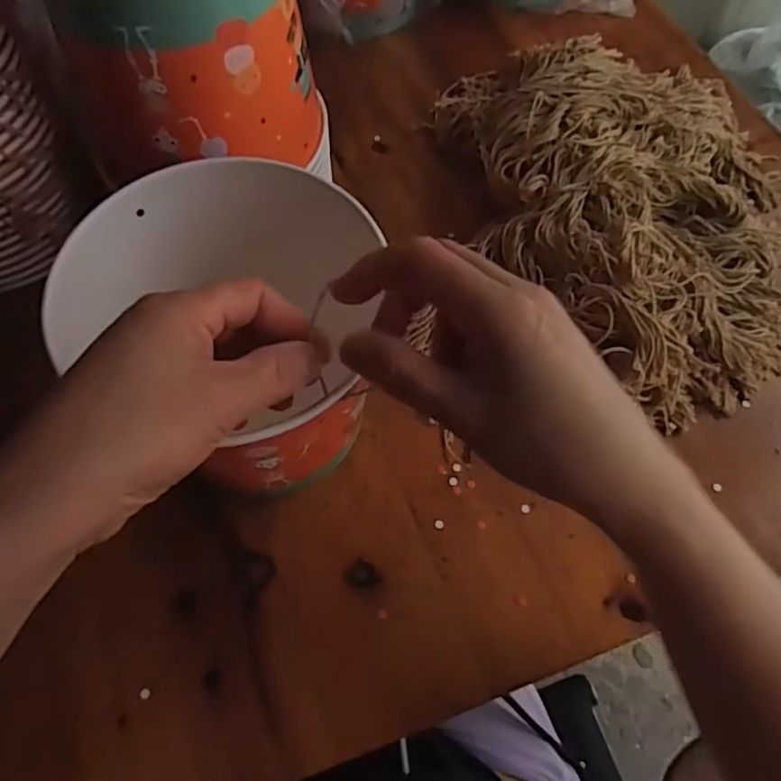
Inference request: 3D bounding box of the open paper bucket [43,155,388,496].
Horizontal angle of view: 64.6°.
[{"bbox_3d":[-0.087,-0.037,0.360,0.147,0.134,0.184,3,63,2],"label":"open paper bucket"}]

